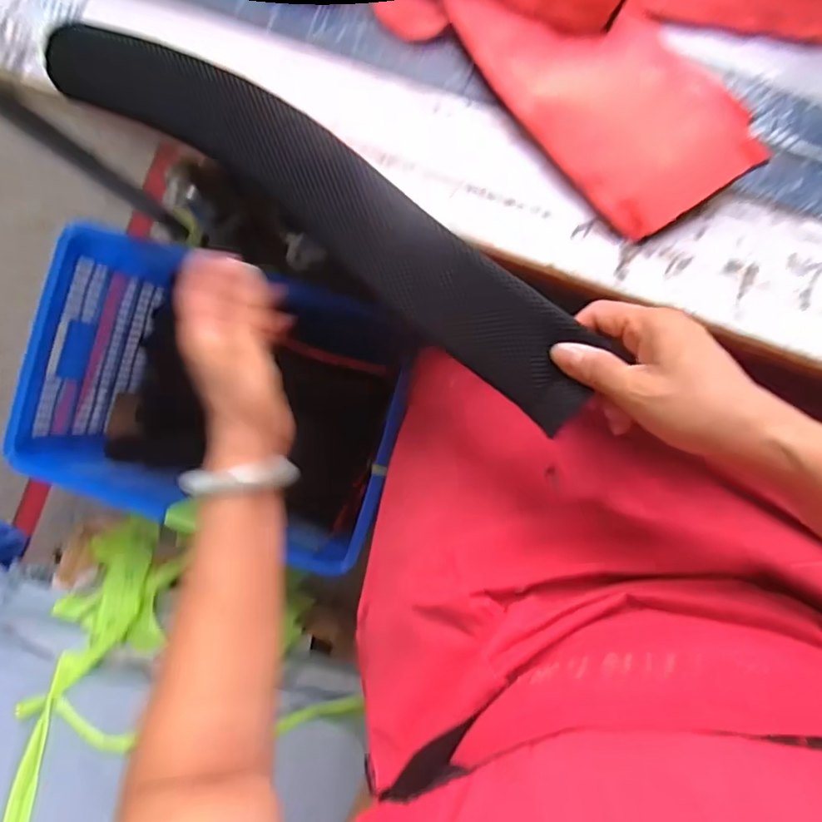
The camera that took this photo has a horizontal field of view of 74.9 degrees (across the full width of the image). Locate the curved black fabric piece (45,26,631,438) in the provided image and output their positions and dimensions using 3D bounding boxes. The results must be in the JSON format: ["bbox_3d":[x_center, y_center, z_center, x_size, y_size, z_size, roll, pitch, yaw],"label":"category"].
[{"bbox_3d":[-0.058,-0.139,0.360,0.421,0.027,0.068,37,91,6],"label":"curved black fabric piece"}]

